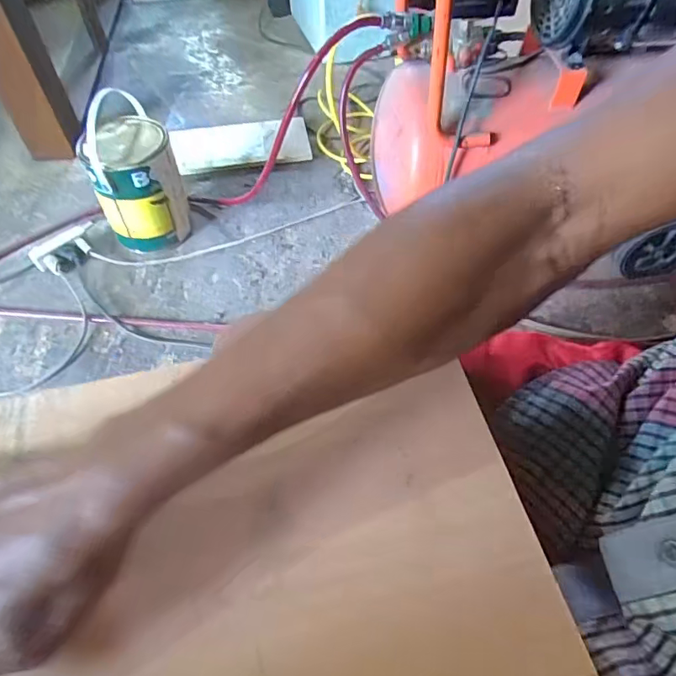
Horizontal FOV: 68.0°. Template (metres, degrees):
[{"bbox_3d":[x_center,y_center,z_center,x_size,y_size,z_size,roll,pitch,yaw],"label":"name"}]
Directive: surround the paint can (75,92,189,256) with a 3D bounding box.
[{"bbox_3d":[-0.400,-0.317,0.988,0.157,0.270,0.157,1,52,-1],"label":"paint can"}]

